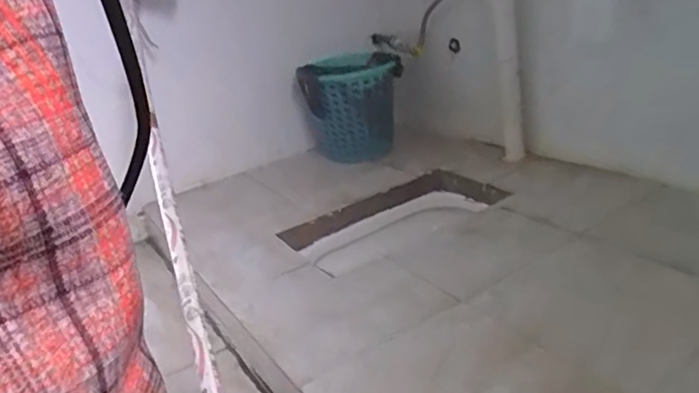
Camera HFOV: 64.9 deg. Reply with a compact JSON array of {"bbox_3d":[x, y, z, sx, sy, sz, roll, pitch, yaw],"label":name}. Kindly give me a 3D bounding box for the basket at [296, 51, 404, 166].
[{"bbox_3d":[0.012,-0.293,1.716,0.294,0.296,0.332,-8,25,4],"label":"basket"}]

